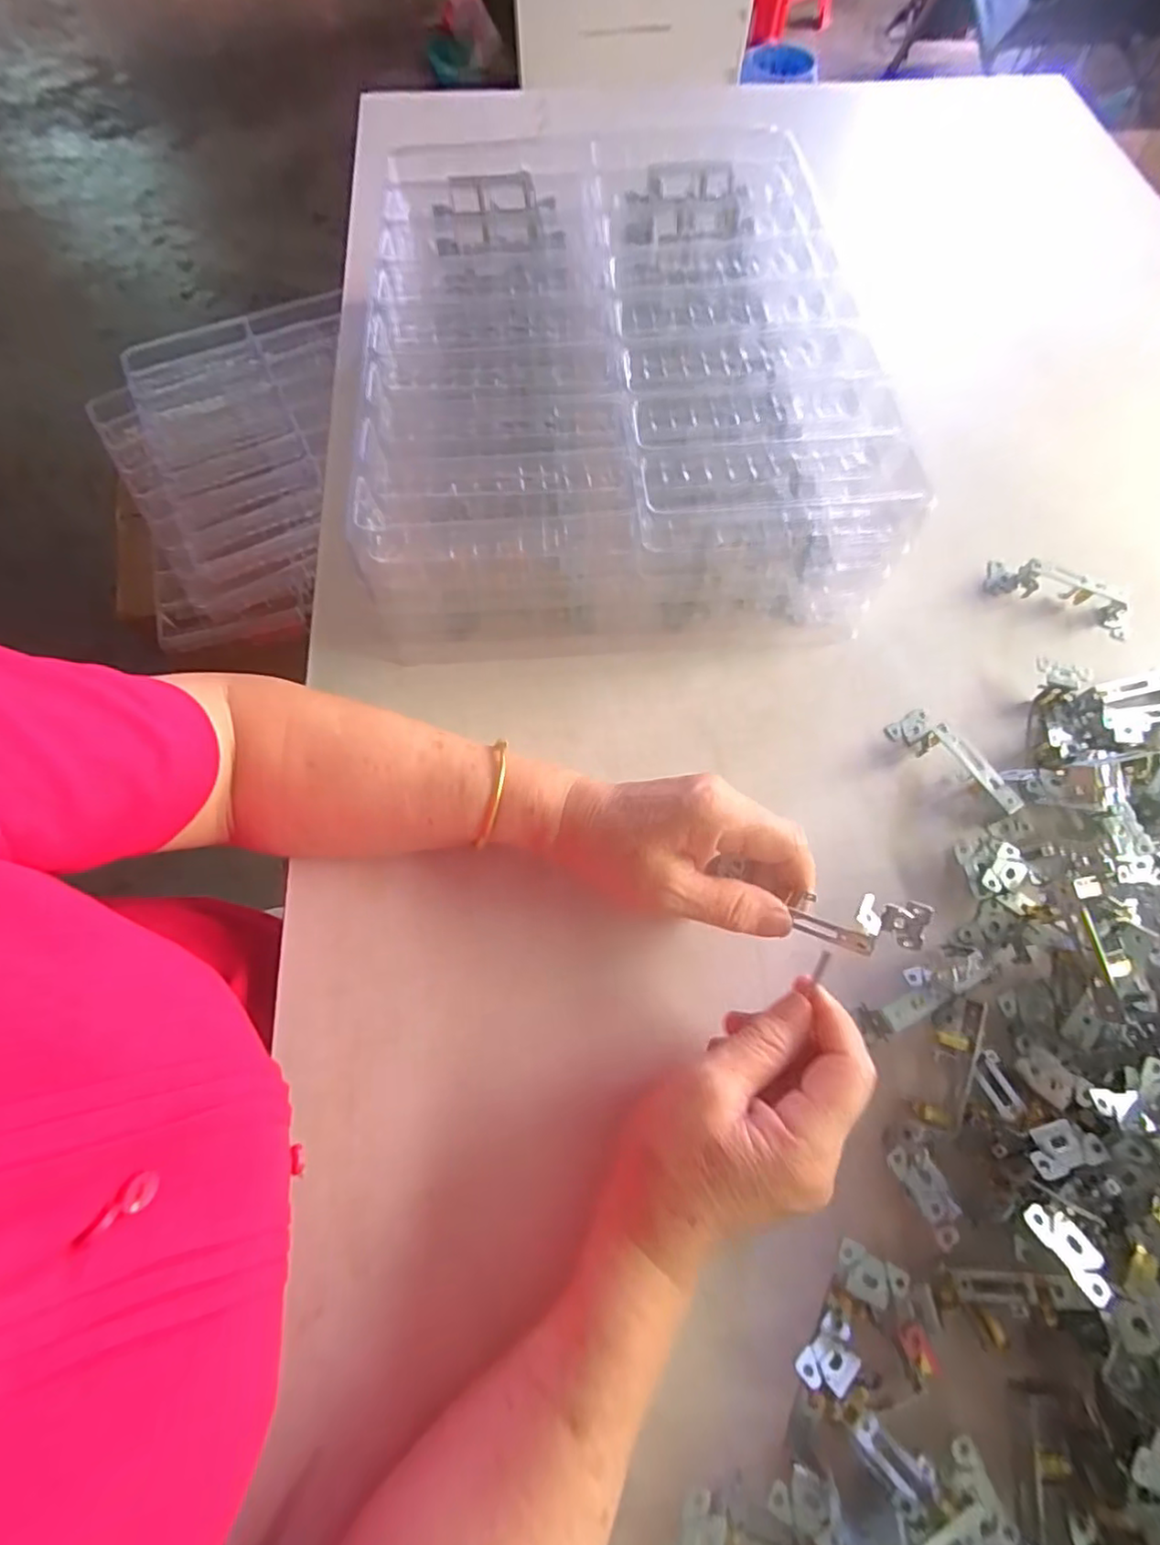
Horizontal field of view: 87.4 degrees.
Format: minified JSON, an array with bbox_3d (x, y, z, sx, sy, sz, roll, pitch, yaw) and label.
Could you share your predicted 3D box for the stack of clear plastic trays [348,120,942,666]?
[{"bbox_3d":[0.022,-0.313,0.480,0.332,0.108,0.440,-3,67,-3],"label":"stack of clear plastic trays"}]

